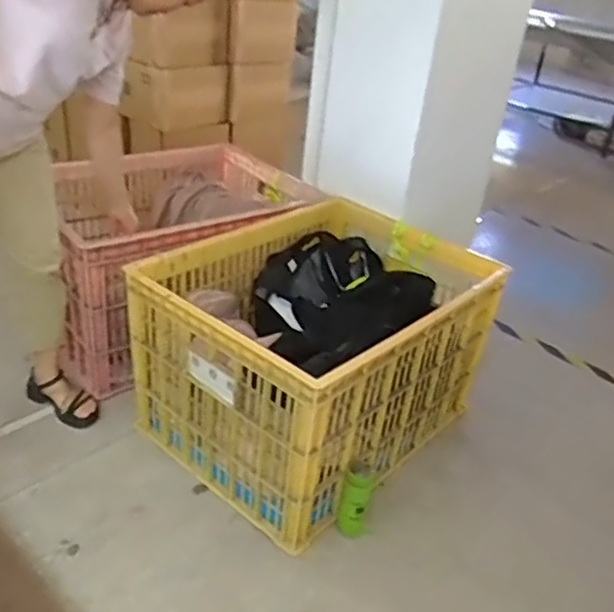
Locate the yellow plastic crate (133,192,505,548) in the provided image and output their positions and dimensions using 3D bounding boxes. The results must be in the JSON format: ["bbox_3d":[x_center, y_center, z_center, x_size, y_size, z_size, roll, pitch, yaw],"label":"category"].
[{"bbox_3d":[0.033,0.097,1.826,0.720,0.552,0.814,29,37,34],"label":"yellow plastic crate"}]

